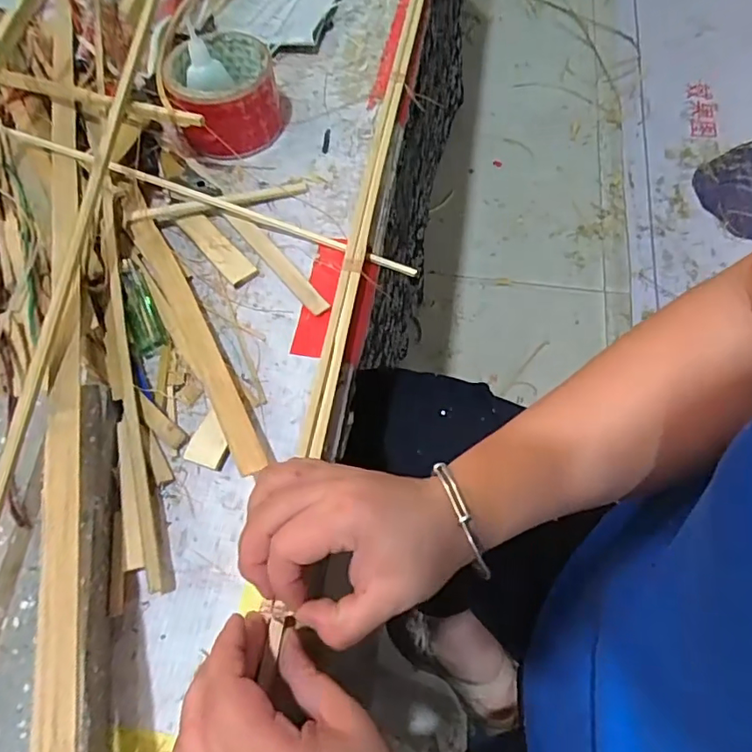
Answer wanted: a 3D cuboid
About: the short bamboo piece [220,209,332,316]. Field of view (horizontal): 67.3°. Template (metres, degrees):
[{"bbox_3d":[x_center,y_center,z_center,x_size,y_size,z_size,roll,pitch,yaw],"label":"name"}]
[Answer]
[{"bbox_3d":[-0.080,-0.092,0.445,0.015,0.005,0.124,-35,65,-16],"label":"short bamboo piece"}]

